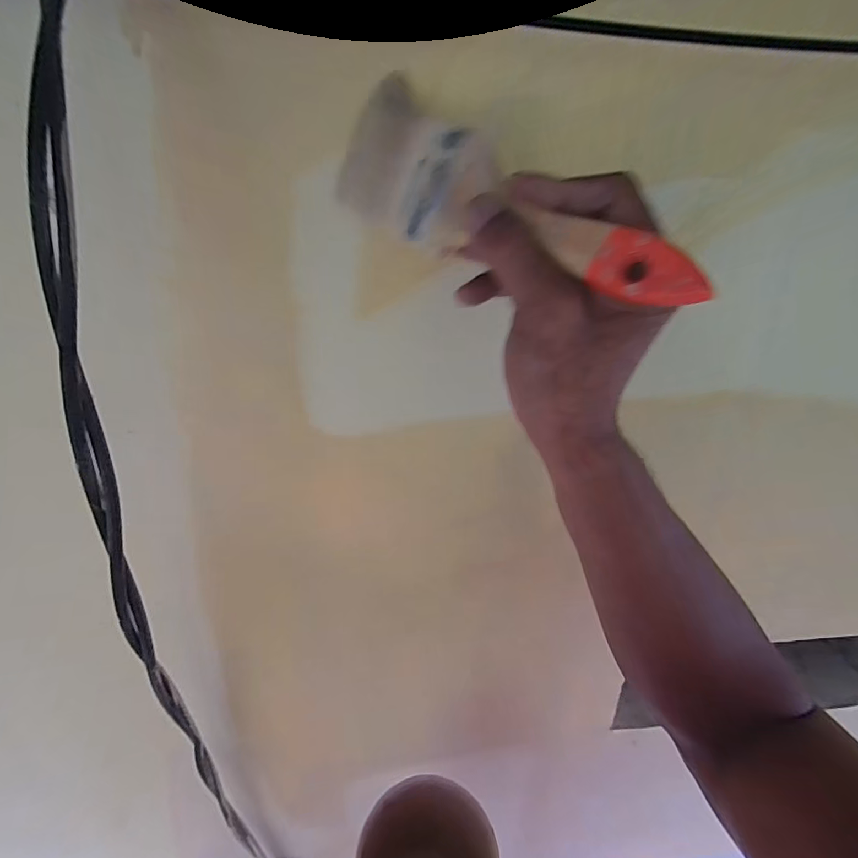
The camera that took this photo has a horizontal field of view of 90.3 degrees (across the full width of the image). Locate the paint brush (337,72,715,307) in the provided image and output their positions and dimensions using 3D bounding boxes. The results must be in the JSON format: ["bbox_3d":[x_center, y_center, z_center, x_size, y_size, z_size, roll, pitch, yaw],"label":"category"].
[{"bbox_3d":[0.032,-0.109,0.208,0.203,0.063,0.029,39,40,26],"label":"paint brush"}]

